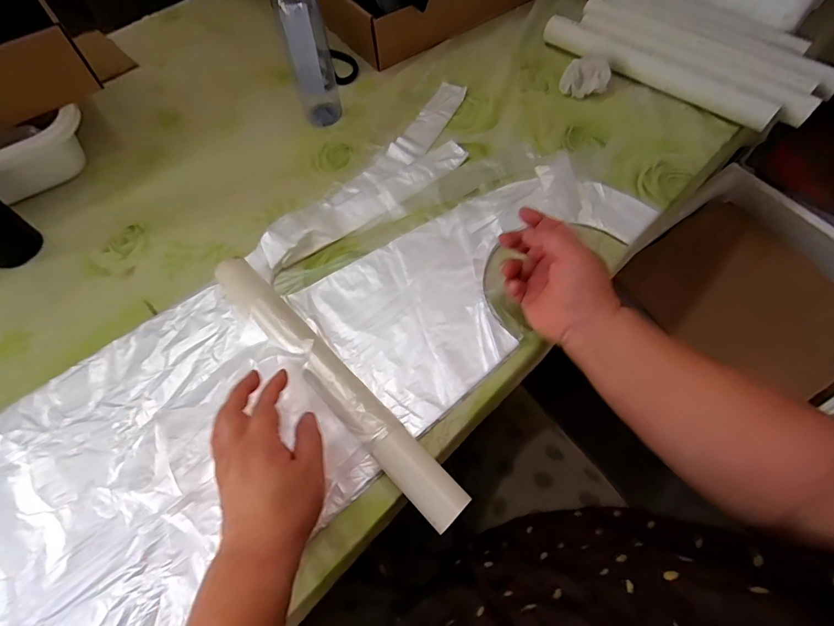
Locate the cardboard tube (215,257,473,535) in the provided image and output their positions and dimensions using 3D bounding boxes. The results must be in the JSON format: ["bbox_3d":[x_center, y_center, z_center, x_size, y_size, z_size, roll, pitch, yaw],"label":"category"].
[{"bbox_3d":[-0.088,0.063,0.431,0.038,0.038,0.352,-41,68,-18],"label":"cardboard tube"}]

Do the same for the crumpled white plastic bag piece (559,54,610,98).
[{"bbox_3d":[0.252,-0.355,0.641,0.067,0.040,0.049,7,62,6],"label":"crumpled white plastic bag piece"}]

